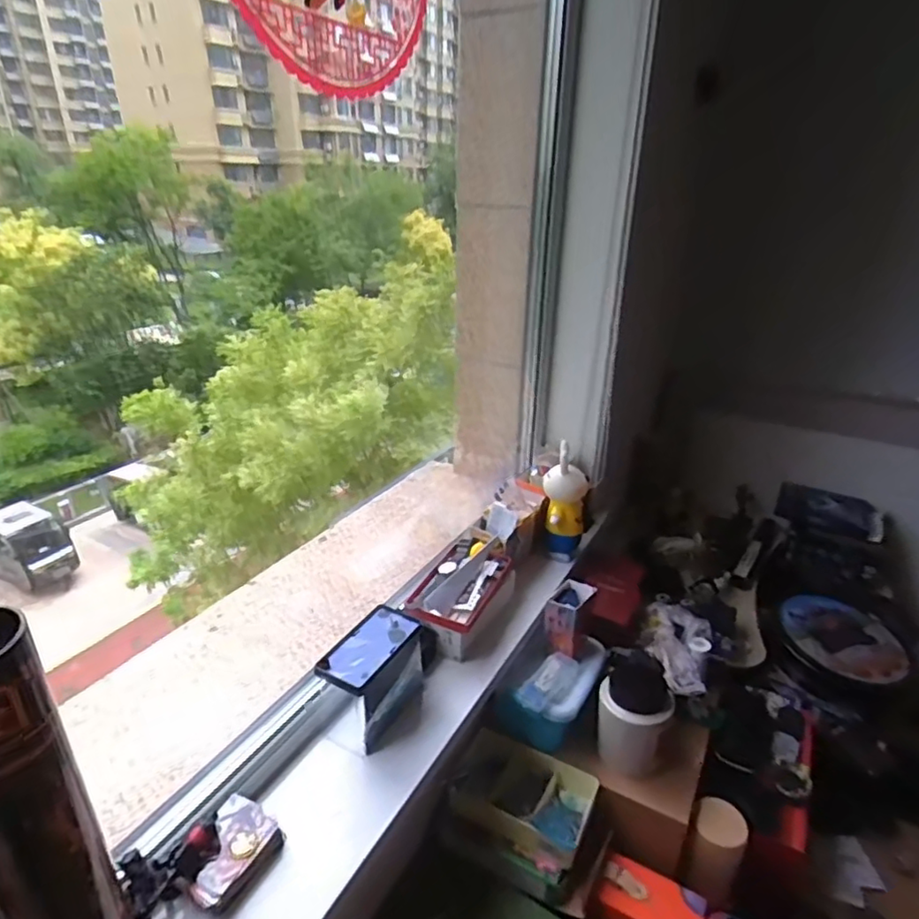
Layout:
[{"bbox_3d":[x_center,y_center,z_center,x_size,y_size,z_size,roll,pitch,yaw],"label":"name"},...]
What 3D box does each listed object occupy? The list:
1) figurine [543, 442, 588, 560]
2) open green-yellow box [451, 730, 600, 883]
[{"bbox_3d":[0.191,0.082,1.100,0.078,0.198,0.068,6,26,11],"label":"figurine"},{"bbox_3d":[0.092,0.504,0.885,0.192,0.061,0.140,14,29,26],"label":"open green-yellow box"}]

